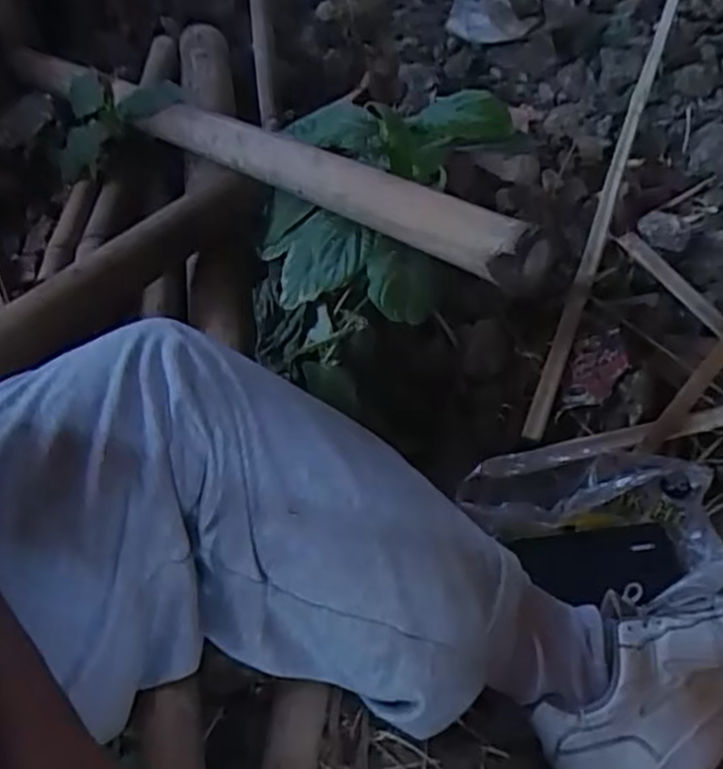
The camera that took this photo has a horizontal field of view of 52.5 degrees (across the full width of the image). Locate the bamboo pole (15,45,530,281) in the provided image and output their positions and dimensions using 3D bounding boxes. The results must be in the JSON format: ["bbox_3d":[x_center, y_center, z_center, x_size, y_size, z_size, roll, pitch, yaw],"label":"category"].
[{"bbox_3d":[-0.183,-0.292,0.859,0.892,0.055,0.051,31,62,35],"label":"bamboo pole"}]

